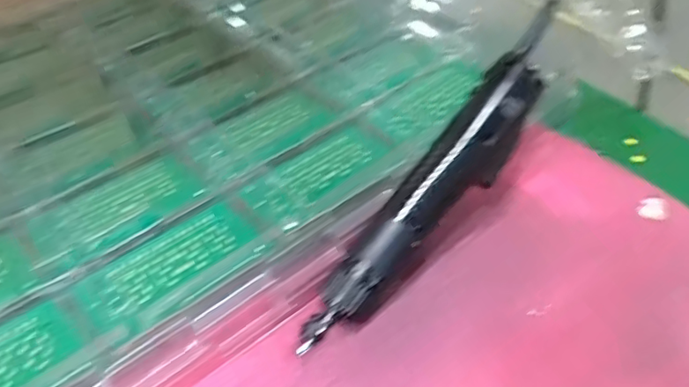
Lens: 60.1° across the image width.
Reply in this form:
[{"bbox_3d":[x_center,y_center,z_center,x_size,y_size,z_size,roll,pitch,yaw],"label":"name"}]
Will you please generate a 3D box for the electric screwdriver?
[{"bbox_3d":[0.051,0.006,0.367,0.040,0.035,0.224,36,80,23],"label":"electric screwdriver"}]

